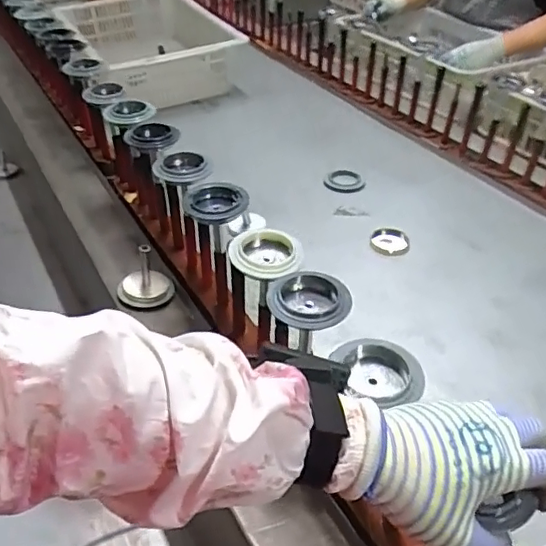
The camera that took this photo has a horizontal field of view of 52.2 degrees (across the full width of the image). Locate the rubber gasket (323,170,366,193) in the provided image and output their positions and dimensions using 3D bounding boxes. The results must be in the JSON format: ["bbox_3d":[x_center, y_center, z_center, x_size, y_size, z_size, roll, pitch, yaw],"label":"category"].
[{"bbox_3d":[0.144,-0.182,1.104,0.078,0.013,0.073,9,38,8],"label":"rubber gasket"}]

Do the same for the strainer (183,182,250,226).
[{"bbox_3d":[-0.071,-0.089,0.698,0.078,0.028,0.082,3,38,0],"label":"strainer"}]

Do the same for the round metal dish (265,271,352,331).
[{"bbox_3d":[0.035,0.029,0.543,0.079,0.022,0.072,2,38,-2],"label":"round metal dish"}]

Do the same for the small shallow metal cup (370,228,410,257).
[{"bbox_3d":[0.198,-0.053,0.940,0.068,0.018,0.064,2,38,-2],"label":"small shallow metal cup"}]

